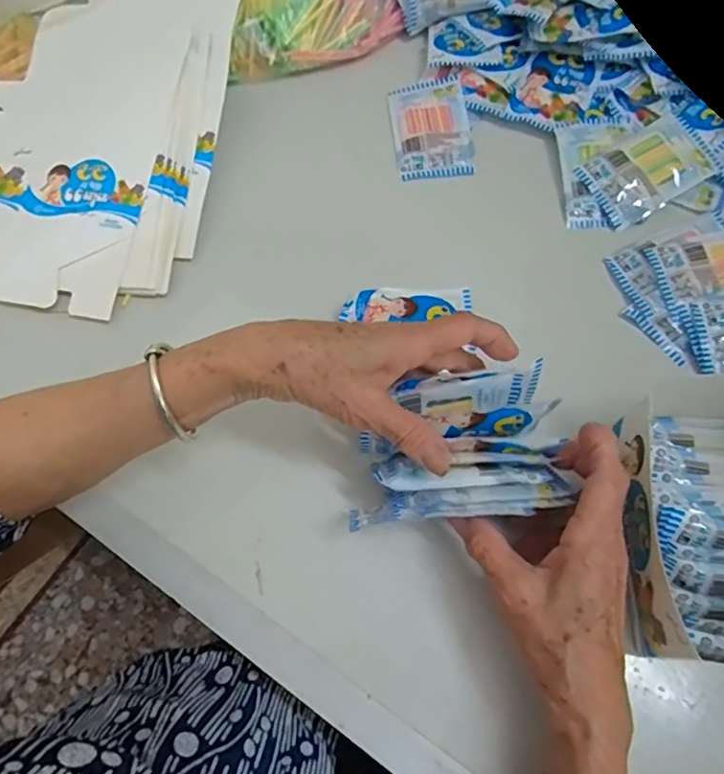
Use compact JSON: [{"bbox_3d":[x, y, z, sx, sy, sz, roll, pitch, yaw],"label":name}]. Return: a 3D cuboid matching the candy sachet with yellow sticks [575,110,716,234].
[{"bbox_3d":[0.230,-0.175,0.456,0.093,0.014,0.064,-30,71,-11],"label":"candy sachet with yellow sticks"}]

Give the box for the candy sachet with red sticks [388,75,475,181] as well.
[{"bbox_3d":[0.060,-0.227,0.493,0.066,0.008,0.103,-6,68,-2],"label":"candy sachet with red sticks"}]

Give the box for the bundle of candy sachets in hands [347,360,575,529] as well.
[{"bbox_3d":[0.061,0.039,0.352,0.115,0.053,0.085,-5,73,0],"label":"bundle of candy sachets in hands"}]

